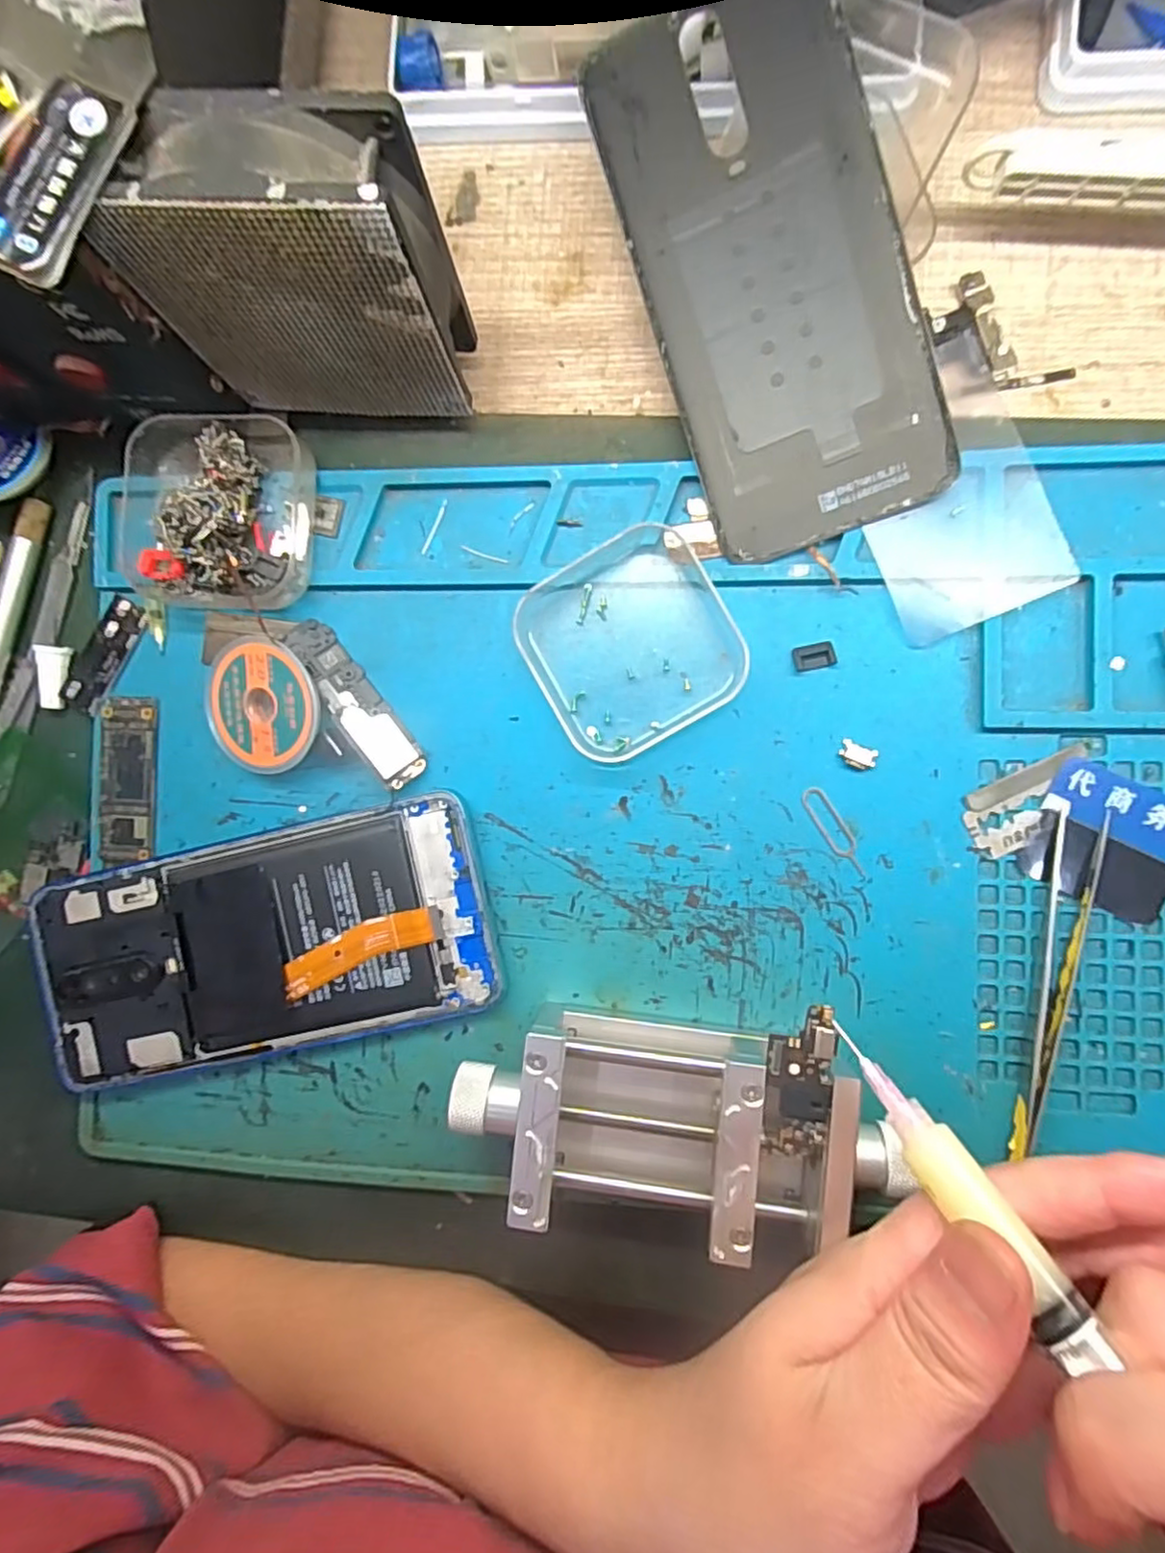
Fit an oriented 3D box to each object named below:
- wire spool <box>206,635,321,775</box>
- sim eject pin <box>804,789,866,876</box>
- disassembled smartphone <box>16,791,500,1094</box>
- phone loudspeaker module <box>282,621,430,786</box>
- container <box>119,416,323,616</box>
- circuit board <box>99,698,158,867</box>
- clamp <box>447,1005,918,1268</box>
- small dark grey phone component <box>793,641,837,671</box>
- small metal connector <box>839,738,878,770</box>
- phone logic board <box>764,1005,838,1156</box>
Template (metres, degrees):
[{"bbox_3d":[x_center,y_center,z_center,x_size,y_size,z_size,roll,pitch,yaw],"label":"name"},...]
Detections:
[{"bbox_3d":[-0.110,-0.024,0.225,0.040,0.006,0.044,3,104,14],"label":"wire spool"},{"bbox_3d":[0.083,0.018,0.216,0.009,0.004,0.033,-35,87,4],"label":"sim eject pin"},{"bbox_3d":[-0.111,0.059,0.230,0.159,0.011,0.074,-14,87,5],"label":"disassembled smartphone"},{"bbox_3d":[-0.079,-0.026,0.228,0.017,0.004,0.066,-36,84,-18],"label":"phone loudspeaker module"},{"bbox_3d":[-0.124,-0.092,0.225,0.061,0.024,0.064,4,89,6],"label":"container"},{"bbox_3d":[-0.165,0.002,0.238,0.021,0.006,0.059,-1,89,6],"label":"circuit board"},{"bbox_3d":[0.026,0.108,0.204,0.127,0.033,0.056,6,89,6],"label":"clamp"},{"bbox_3d":[0.076,-0.040,0.216,0.013,0.004,0.008,-9,88,6],"label":"small dark grey phone component"},{"bbox_3d":[0.090,-0.007,0.214,0.012,0.004,0.008,23,91,6],"label":"small metal connector"},{"bbox_3d":[0.062,0.087,0.187,0.018,0.004,0.042,6,89,8],"label":"phone logic board"}]

